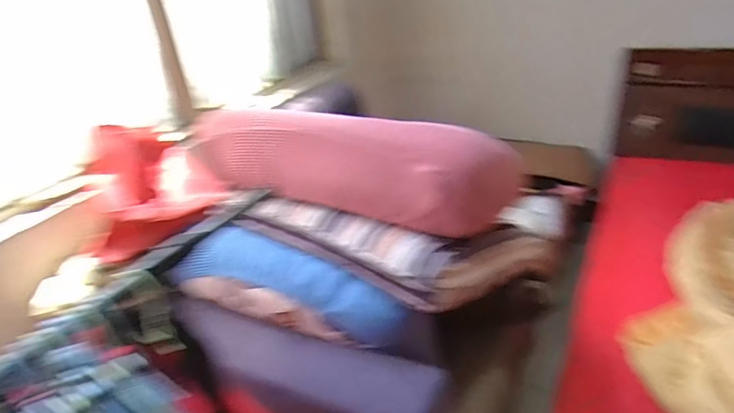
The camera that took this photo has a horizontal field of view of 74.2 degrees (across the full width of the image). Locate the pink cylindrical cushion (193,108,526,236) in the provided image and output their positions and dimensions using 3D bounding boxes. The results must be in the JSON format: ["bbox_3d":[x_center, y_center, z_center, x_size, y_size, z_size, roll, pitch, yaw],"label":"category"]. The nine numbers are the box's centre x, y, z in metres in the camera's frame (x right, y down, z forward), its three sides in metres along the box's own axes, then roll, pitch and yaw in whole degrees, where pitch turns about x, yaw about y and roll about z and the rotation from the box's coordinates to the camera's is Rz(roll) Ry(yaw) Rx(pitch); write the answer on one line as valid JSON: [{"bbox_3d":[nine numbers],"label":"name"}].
[{"bbox_3d":[-0.060,-0.118,1.090,0.762,0.193,0.210,13,35,31],"label":"pink cylindrical cushion"}]

